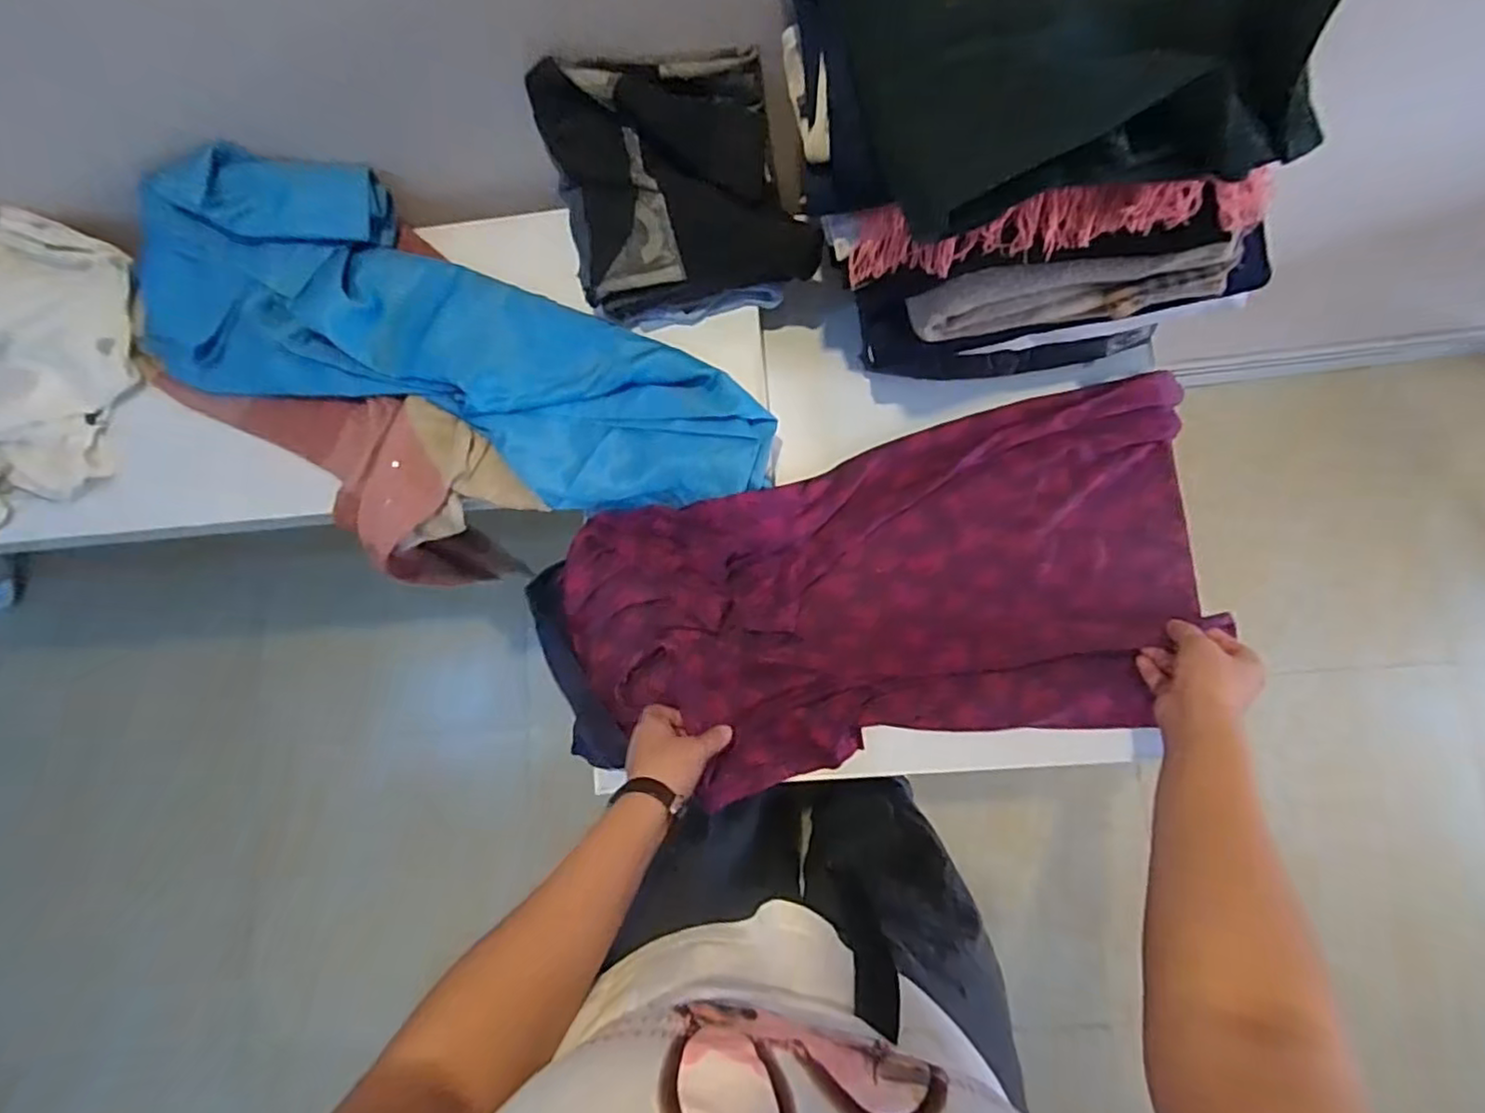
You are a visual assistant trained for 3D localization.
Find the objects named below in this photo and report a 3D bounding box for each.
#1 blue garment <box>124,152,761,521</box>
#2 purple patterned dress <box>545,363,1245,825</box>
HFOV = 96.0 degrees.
[{"bbox_3d":[-0.298,-0.220,0.666,0.694,0.095,0.242,19,84,7],"label":"blue garment"},{"bbox_3d":[0.139,0.052,0.653,0.630,0.052,0.325,-16,81,2],"label":"purple patterned dress"}]

